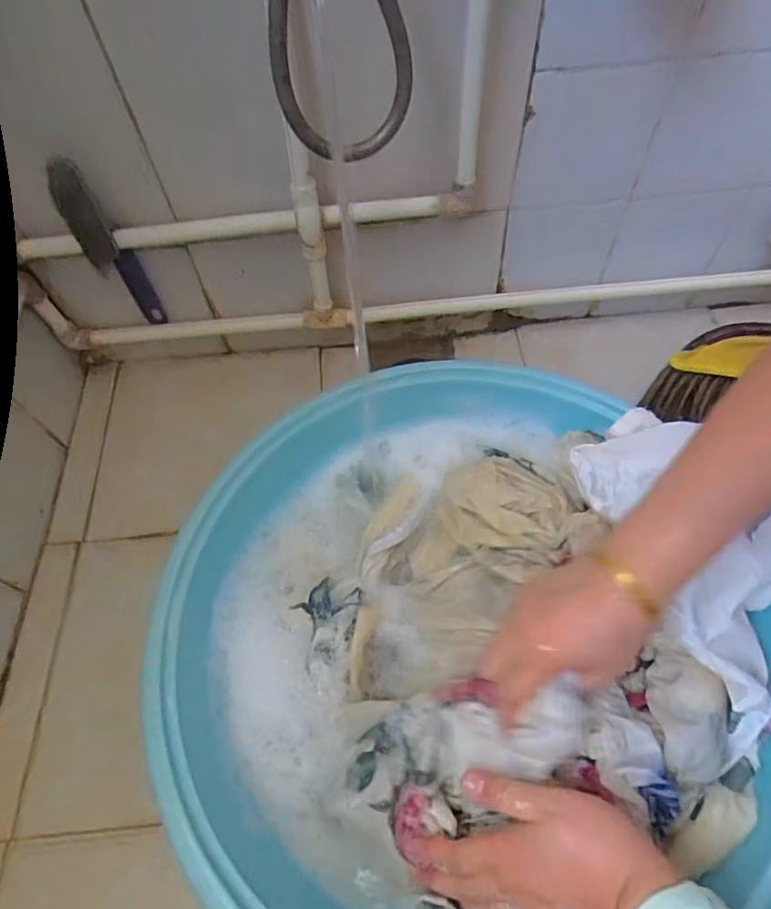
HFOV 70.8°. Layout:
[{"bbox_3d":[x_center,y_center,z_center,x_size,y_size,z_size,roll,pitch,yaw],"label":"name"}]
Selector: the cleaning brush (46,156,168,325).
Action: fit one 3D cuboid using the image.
[{"bbox_3d":[-0.312,-0.225,0.626,0.039,0.240,0.075,-20,60,-9],"label":"cleaning brush"}]

